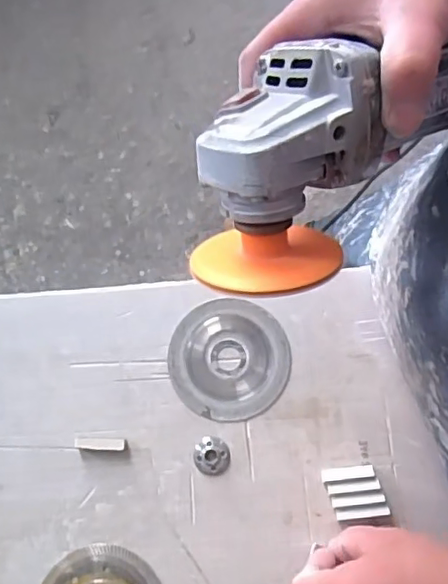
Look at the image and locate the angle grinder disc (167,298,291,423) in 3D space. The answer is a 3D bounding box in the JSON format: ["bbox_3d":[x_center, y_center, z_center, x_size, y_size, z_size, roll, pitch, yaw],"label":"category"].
[{"bbox_3d":[0.004,0.054,0.465,0.094,0.008,0.094,-6,78,2],"label":"angle grinder disc"}]

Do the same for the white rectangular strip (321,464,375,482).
[{"bbox_3d":[0.095,0.139,0.443,0.040,0.006,0.010,-5,78,2],"label":"white rectangular strip"}]

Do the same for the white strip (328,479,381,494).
[{"bbox_3d":[0.098,0.148,0.439,0.039,0.006,0.007,-8,78,1],"label":"white strip"}]

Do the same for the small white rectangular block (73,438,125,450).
[{"bbox_3d":[-0.097,0.119,0.454,0.038,0.008,0.009,1,79,3],"label":"small white rectangular block"}]

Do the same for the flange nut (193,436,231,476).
[{"bbox_3d":[-0.010,0.127,0.450,0.028,0.005,0.030,-5,78,2],"label":"flange nut"}]

